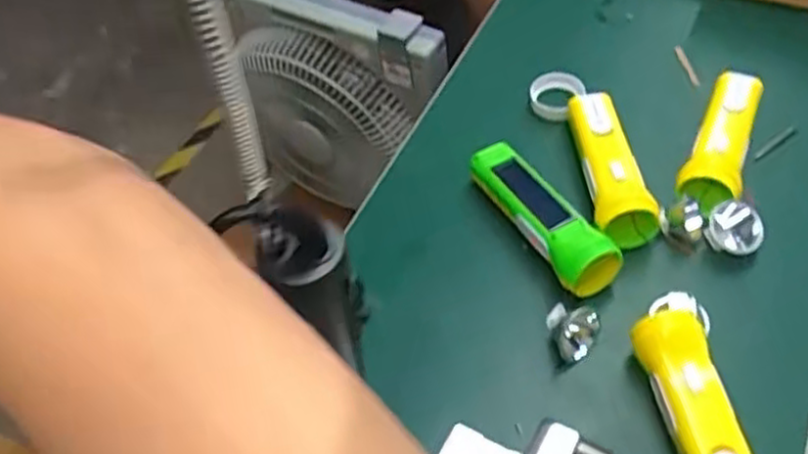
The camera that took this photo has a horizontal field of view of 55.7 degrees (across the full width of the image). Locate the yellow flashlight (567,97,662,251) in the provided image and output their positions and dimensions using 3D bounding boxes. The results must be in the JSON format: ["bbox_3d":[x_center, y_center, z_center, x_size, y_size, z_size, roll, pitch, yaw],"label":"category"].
[{"bbox_3d":[0.184,-0.058,0.695,0.052,0.053,0.171,-5,51,0],"label":"yellow flashlight"}]

